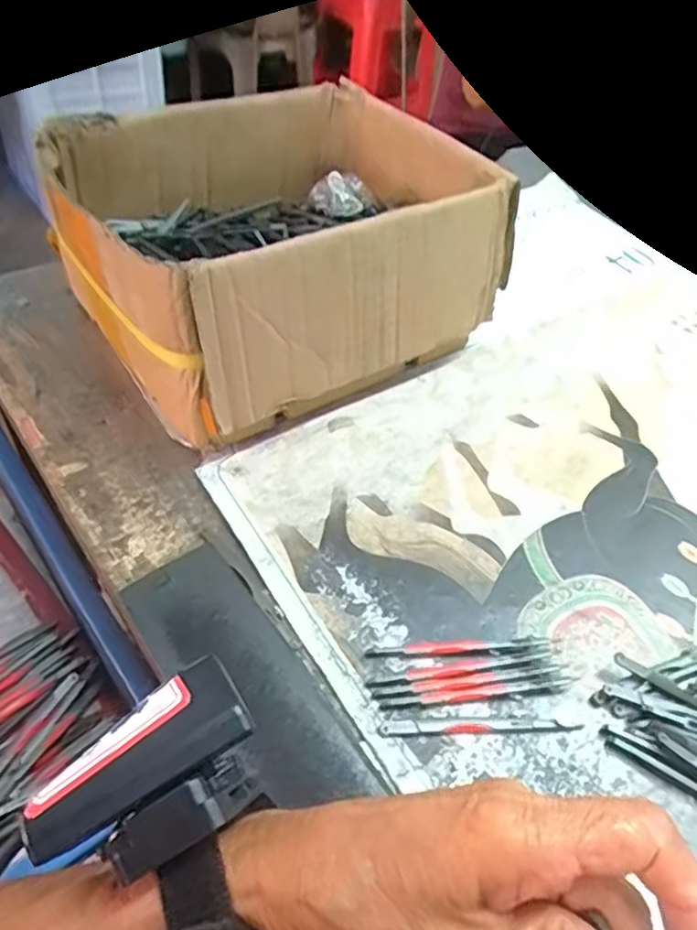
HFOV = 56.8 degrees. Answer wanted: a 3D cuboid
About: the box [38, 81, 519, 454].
[{"bbox_3d":[-0.052,-0.163,0.503,0.289,0.150,0.239,-26,56,-27],"label":"box"}]

